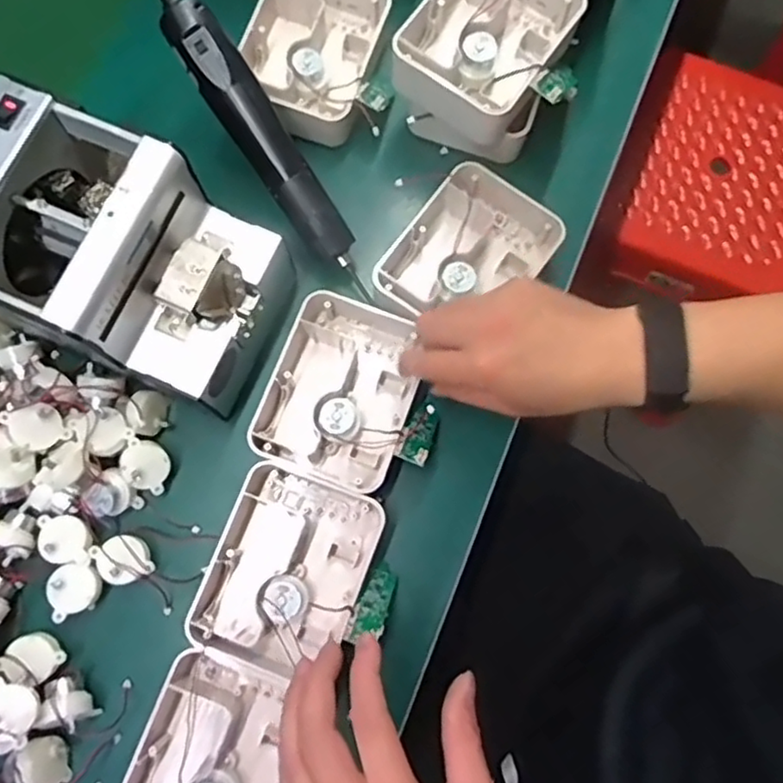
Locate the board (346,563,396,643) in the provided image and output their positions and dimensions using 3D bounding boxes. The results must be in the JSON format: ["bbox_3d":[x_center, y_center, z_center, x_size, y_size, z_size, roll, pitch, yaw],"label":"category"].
[{"bbox_3d":[-0.011,0.143,0.440,0.022,0.009,0.066,24,35,6],"label":"board"}]

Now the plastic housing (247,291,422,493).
[{"bbox_3d":[-0.035,-0.001,0.477,0.099,0.047,0.130,18,78,5],"label":"plastic housing"}]

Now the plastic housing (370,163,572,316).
[{"bbox_3d":[0.053,-0.105,0.497,0.099,0.040,0.128,43,81,10],"label":"plastic housing"}]

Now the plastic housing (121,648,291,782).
[{"bbox_3d":[-0.112,0.242,0.422,0.099,0.053,0.122,21,78,6],"label":"plastic housing"}]

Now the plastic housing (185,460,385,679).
[{"bbox_3d":[-0.069,0.121,0.446,0.099,0.041,0.126,21,78,6],"label":"plastic housing"}]

